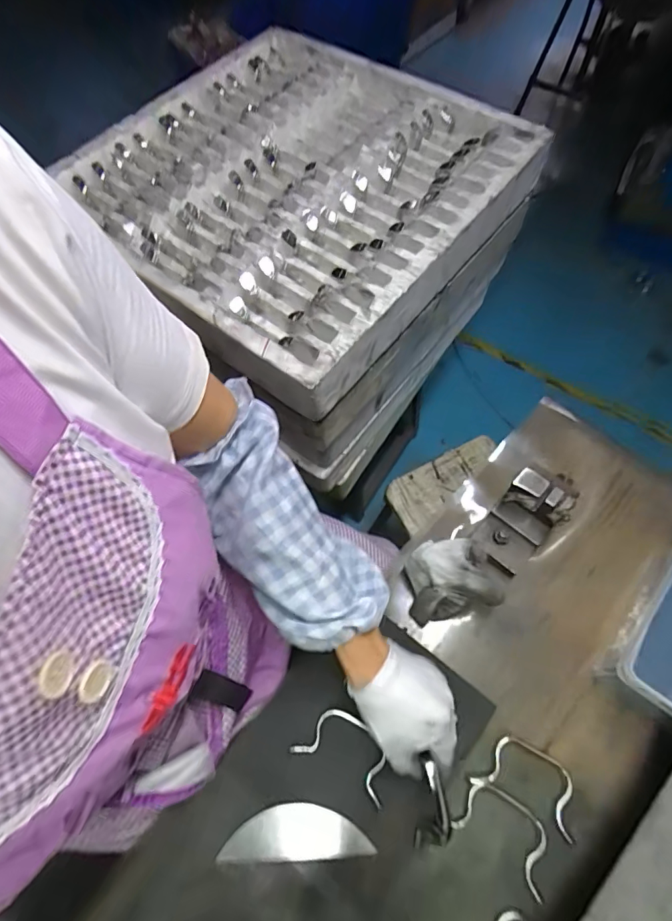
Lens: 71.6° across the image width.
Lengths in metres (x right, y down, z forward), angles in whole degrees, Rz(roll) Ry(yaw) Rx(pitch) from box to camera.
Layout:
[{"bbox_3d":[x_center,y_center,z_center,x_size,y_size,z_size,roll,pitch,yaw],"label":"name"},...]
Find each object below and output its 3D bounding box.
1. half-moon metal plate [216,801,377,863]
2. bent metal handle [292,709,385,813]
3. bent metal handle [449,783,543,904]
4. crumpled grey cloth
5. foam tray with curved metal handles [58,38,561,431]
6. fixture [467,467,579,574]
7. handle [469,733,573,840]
[{"bbox_3d":[-0.038,0.341,0.426,0.136,0.008,0.041,-5,63,1],"label":"half-moon metal plate"},{"bbox_3d":[0.010,0.273,0.441,0.094,0.006,0.053,24,67,15],"label":"bent metal handle"},{"bbox_3d":[0.153,0.331,0.413,0.086,0.012,0.052,35,70,18],"label":"bent metal handle"},{"bbox_3d":[0.117,0.126,0.495,0.086,0.063,0.076,-13,63,-3],"label":"crumpled grey cloth"},{"bbox_3d":[-0.065,-0.384,0.685,0.526,0.113,0.522,35,71,19],"label":"foam tray with curved metal handles"},{"bbox_3d":[0.200,0.068,0.509,0.065,0.073,0.100,37,71,19],"label":"fixture"},{"bbox_3d":[0.179,0.297,0.434,0.093,0.011,0.054,24,67,14],"label":"handle"}]

